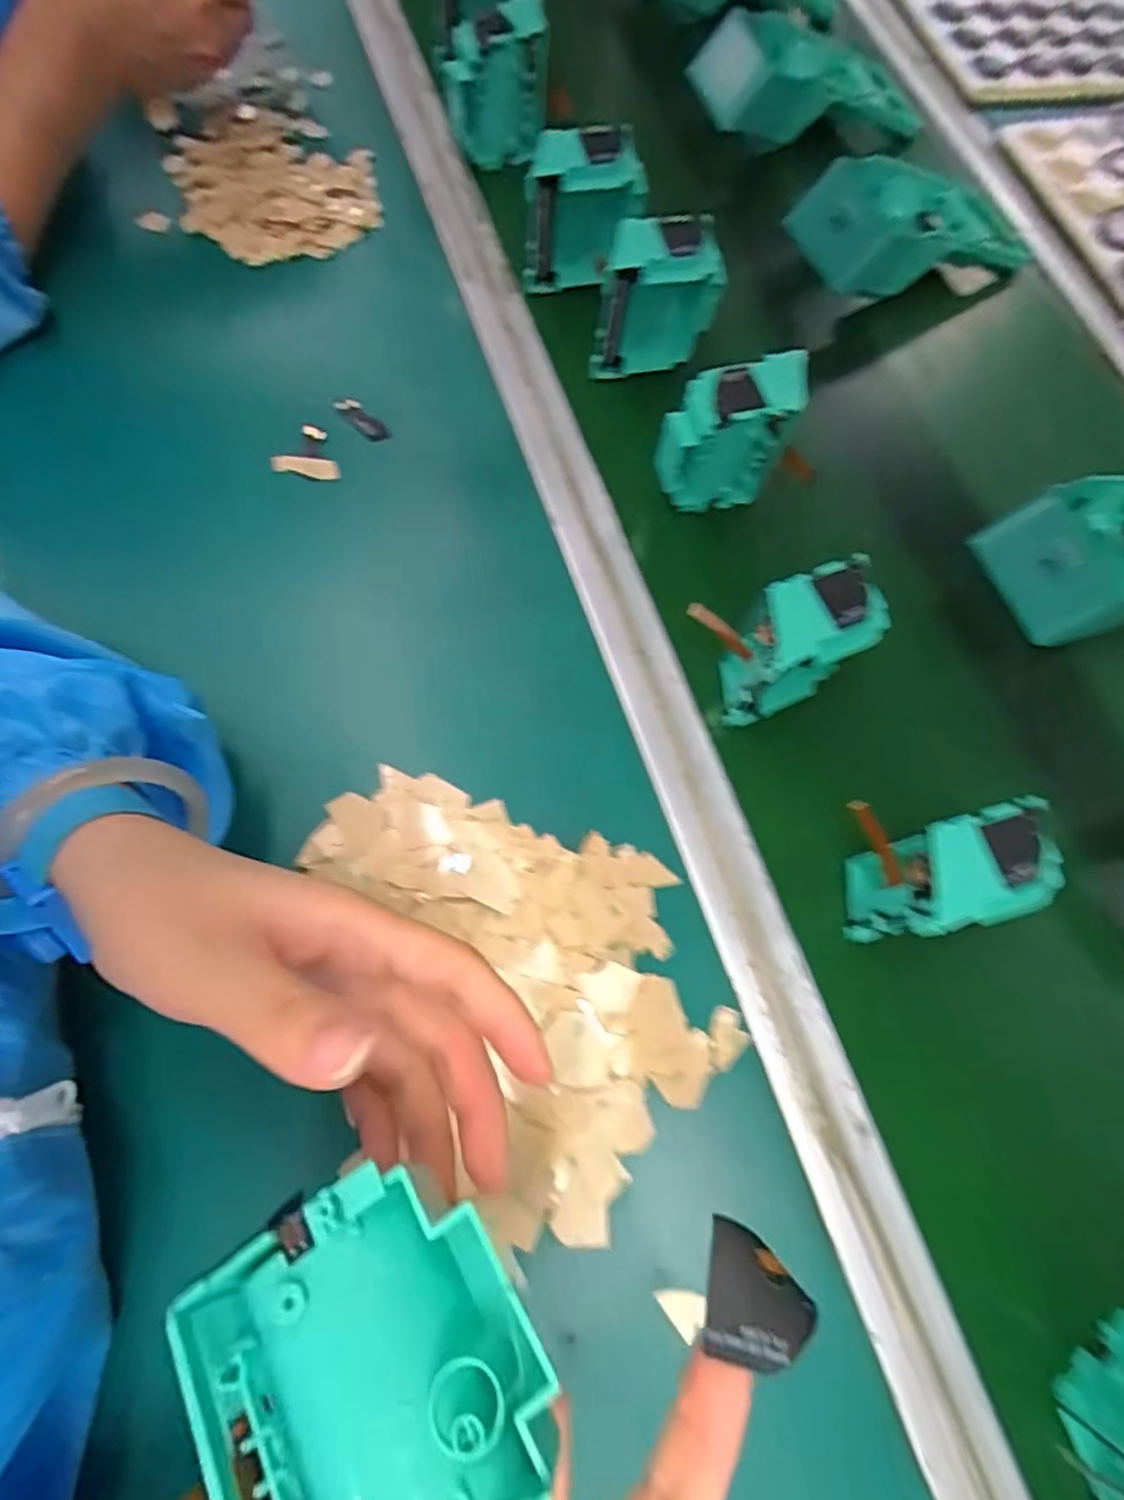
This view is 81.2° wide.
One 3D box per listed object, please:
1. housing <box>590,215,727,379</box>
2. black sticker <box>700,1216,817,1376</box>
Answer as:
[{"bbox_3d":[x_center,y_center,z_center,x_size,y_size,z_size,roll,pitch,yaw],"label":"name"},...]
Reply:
[{"bbox_3d":[0.055,-0.282,0.408,0.084,0.078,0.045,-8,75,-6],"label":"housing"},{"bbox_3d":[0.050,0.138,0.166,0.025,0.004,0.027,5,55,18],"label":"black sticker"}]

